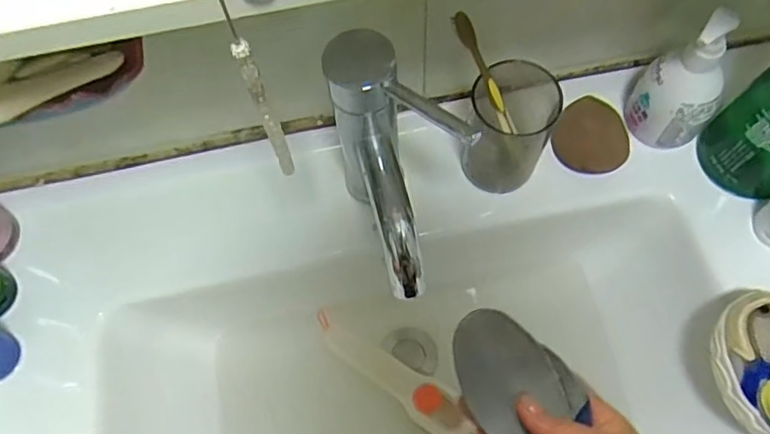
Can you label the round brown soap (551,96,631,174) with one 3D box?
[{"bbox_3d":[0.192,-0.075,0.564,0.068,0.023,0.068,-1,66,2],"label":"round brown soap"}]

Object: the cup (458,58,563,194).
[{"bbox_3d":[0.103,-0.075,0.523,0.072,0.110,0.064,22,69,12],"label":"cup"}]

